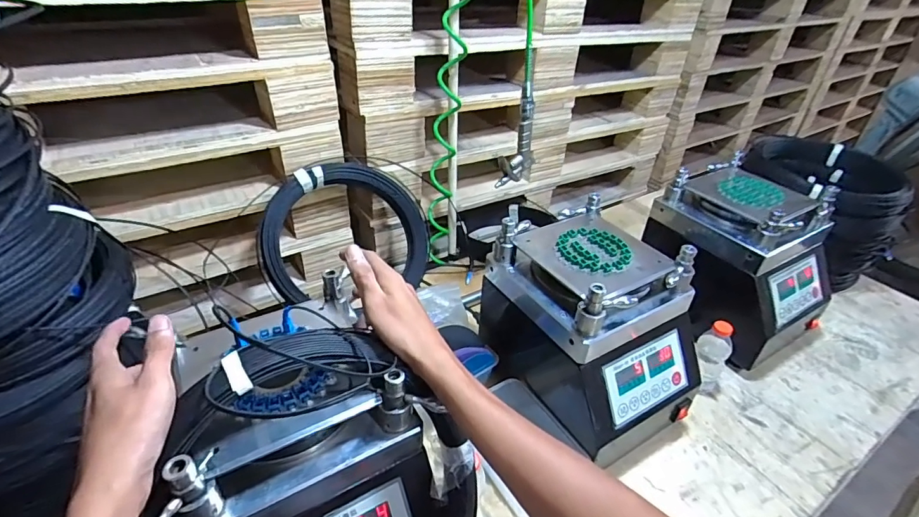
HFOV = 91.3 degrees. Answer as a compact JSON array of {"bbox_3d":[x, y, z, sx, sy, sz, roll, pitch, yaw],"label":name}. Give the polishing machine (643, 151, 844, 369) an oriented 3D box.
[{"bbox_3d":[0.543,0.004,0.881,0.227,0.298,0.281,-20,42,-27],"label":"polishing machine"}]

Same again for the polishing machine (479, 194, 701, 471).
[{"bbox_3d":[0.204,0.097,0.670,0.222,0.261,0.297,-20,42,-27],"label":"polishing machine"}]

